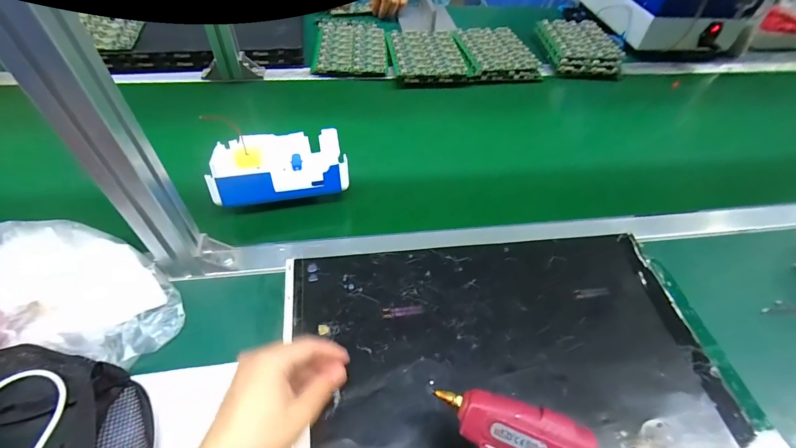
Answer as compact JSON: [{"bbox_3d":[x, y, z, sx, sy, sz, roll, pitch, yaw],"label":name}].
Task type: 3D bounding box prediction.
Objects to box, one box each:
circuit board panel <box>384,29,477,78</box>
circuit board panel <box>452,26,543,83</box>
[{"bbox_3d":[0.062,-0.378,0.814,0.159,0.007,0.186,-6,52,-10],"label":"circuit board panel"},{"bbox_3d":[0.217,-0.389,0.846,0.165,0.027,0.197,-4,52,-8],"label":"circuit board panel"}]

